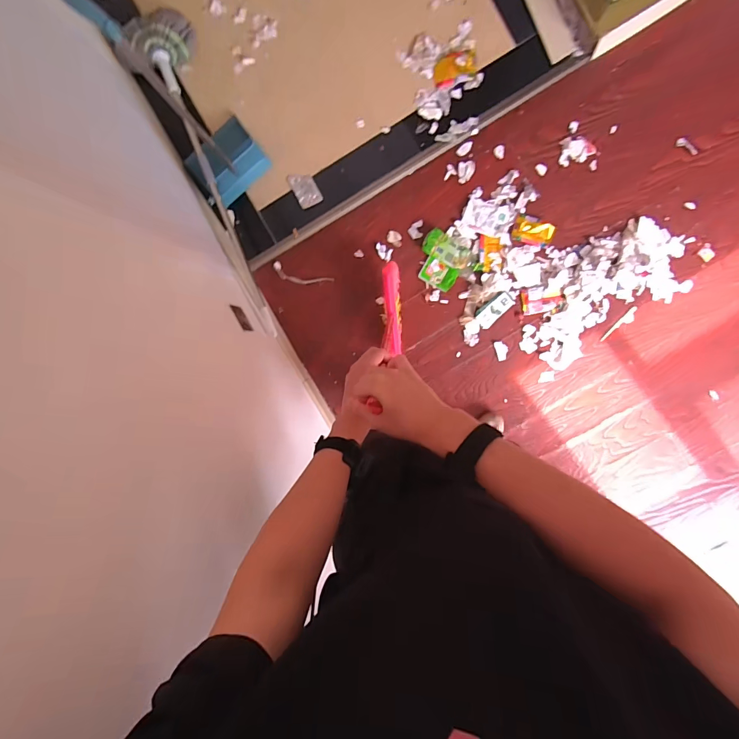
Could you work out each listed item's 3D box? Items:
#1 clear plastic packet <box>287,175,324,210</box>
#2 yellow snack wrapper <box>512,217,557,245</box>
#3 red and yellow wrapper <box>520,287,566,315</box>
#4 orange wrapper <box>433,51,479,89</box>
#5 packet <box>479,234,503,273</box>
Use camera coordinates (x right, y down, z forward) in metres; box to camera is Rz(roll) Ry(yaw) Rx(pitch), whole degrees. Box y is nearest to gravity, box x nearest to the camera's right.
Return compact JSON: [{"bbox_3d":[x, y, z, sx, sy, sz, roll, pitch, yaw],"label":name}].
[{"bbox_3d":[-0.227,-0.634,1.340,0.082,0.015,0.127,-29,93,5],"label":"clear plastic packet"},{"bbox_3d":[0.566,-0.474,1.316,0.136,0.019,0.072,18,95,1],"label":"yellow snack wrapper"},{"bbox_3d":[0.606,-0.247,1.340,0.138,0.023,0.093,-11,91,3],"label":"red and yellow wrapper"},{"bbox_3d":[0.287,-1.013,1.286,0.151,0.010,0.092,-21,94,4],"label":"orange wrapper"},{"bbox_3d":[0.425,-0.406,1.337,0.079,0.011,0.125,-2,92,3],"label":"packet"}]

